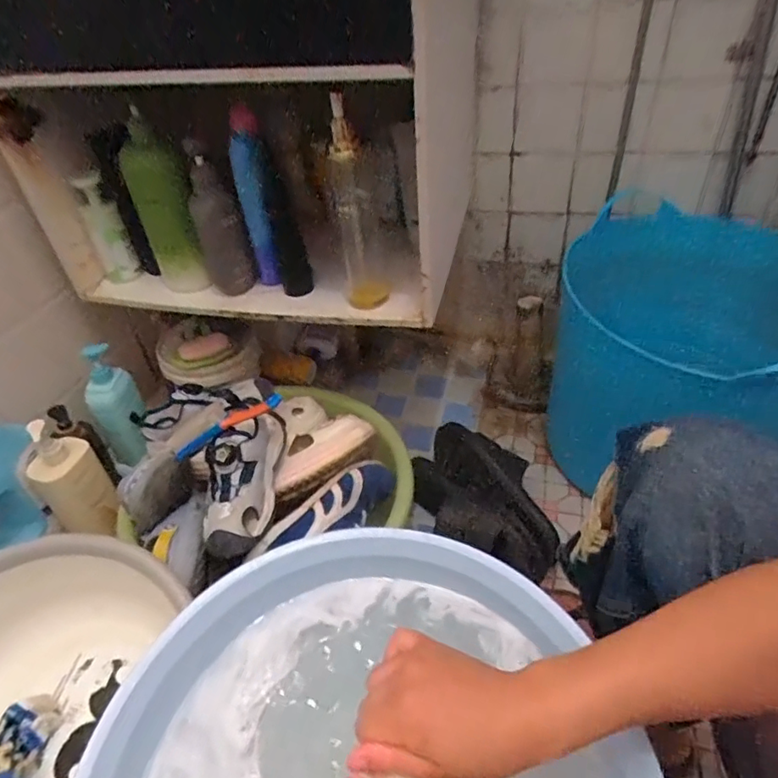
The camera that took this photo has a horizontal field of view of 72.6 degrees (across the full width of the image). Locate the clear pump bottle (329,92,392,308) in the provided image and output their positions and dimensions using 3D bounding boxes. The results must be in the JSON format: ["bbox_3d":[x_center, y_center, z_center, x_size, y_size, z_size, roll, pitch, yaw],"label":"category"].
[{"bbox_3d":[-0.035,-0.234,0.697,0.073,0.251,0.065,-14,41,-10],"label":"clear pump bottle"}]

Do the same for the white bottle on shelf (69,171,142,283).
[{"bbox_3d":[-0.435,-0.244,0.812,0.056,0.163,0.043,29,51,34],"label":"white bottle on shelf"}]

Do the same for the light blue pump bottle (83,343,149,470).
[{"bbox_3d":[-0.457,0.026,0.890,0.067,0.216,0.060,-12,20,-7],"label":"light blue pump bottle"}]

